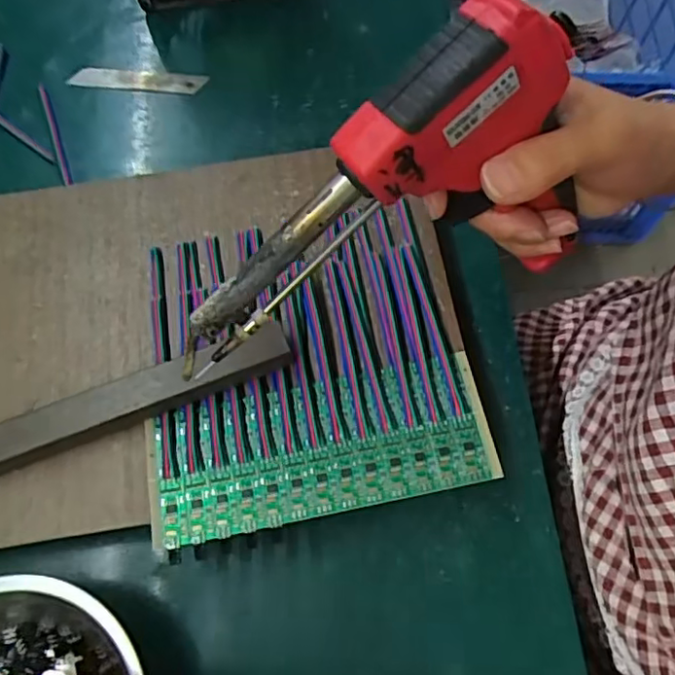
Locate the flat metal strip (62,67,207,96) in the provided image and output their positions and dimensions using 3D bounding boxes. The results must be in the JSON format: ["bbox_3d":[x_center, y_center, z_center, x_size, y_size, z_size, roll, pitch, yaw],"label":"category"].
[{"bbox_3d":[-0.145,-0.187,0.437,0.100,0.004,0.017,4,77,4],"label":"flat metal strip"}]

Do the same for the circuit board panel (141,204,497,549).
[{"bbox_3d":[-0.018,0.011,0.308,0.161,0.010,0.154,-12,68,-2],"label":"circuit board panel"}]

